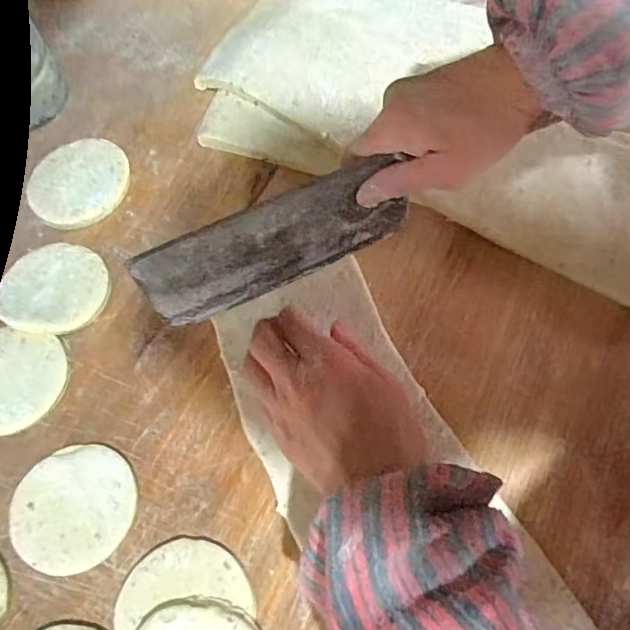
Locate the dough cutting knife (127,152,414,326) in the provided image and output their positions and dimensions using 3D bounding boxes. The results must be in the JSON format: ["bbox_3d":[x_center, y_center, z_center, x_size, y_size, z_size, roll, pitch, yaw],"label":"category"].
[{"bbox_3d":[-0.022,-0.045,0.354,0.169,0.087,0.010,-25,69,-7],"label":"dough cutting knife"}]

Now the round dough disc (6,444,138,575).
[{"bbox_3d":[-0.149,0.120,0.355,0.070,0.013,0.075,-1,68,2],"label":"round dough disc"}]

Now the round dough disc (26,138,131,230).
[{"bbox_3d":[-0.184,-0.105,0.446,0.072,0.014,0.080,1,68,3],"label":"round dough disc"}]

